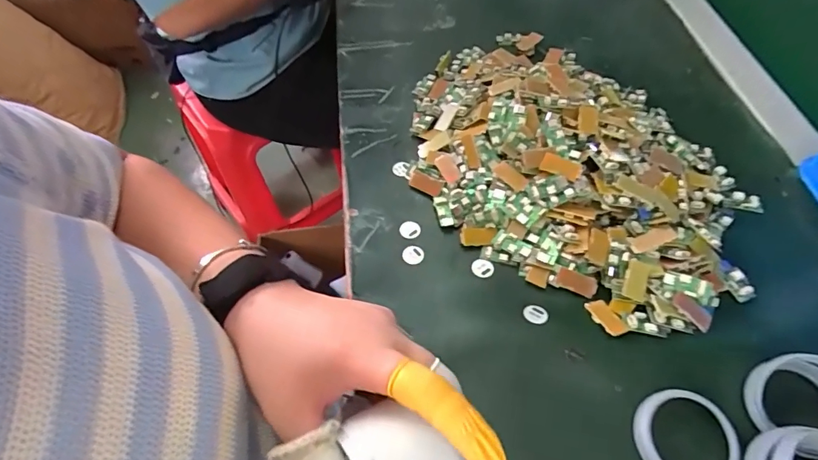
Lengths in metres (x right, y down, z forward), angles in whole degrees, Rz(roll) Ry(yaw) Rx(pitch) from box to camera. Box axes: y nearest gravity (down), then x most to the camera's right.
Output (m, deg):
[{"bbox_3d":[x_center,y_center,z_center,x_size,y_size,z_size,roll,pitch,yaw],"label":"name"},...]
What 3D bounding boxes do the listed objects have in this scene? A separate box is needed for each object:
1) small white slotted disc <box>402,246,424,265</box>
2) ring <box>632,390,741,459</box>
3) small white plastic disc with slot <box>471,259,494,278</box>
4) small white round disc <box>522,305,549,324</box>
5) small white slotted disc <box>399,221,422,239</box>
[{"bbox_3d":[0.003,0.020,0.364,0.017,0.004,0.017,-4,57,0],"label":"small white slotted disc"},{"bbox_3d":[0.176,0.131,0.280,0.060,0.008,0.059,-1,58,2],"label":"ring"},{"bbox_3d":[0.059,0.030,0.356,0.017,0.004,0.014,12,59,11],"label":"small white plastic disc with slot"},{"bbox_3d":[0.094,0.063,0.328,0.018,0.004,0.014,11,60,16],"label":"small white round disc"},{"bbox_3d":[0.001,-0.001,0.376,0.018,0.004,0.016,-3,58,2],"label":"small white slotted disc"}]

